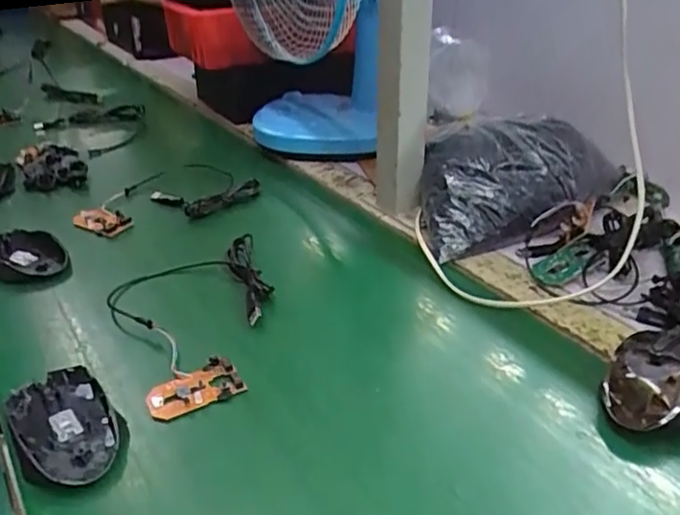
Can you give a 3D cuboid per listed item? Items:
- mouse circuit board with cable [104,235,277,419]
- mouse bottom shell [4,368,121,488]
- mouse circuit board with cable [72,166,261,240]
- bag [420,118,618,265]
[{"bbox_3d":[-0.122,0.050,0.522,0.133,0.017,0.208,-12,33,-15],"label":"mouse circuit board with cable"},{"bbox_3d":[-0.193,0.114,0.422,0.059,0.016,0.109,-23,37,-29],"label":"mouse bottom shell"},{"bbox_3d":[-0.216,-0.069,0.734,0.196,0.031,0.131,-23,35,-31],"label":"mouse circuit board with cable"},{"bbox_3d":[0.186,-0.087,0.654,0.229,0.085,0.127,-12,33,-15],"label":"bag"}]

